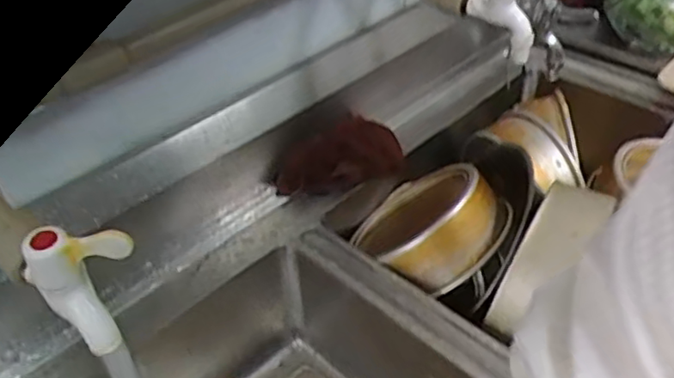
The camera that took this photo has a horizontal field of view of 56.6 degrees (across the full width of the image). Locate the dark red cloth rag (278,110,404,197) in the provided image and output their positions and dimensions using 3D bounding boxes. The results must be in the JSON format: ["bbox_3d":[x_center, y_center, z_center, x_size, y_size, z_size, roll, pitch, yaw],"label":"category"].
[{"bbox_3d":[0.010,-0.044,0.840,0.088,0.059,0.180,30,51,32],"label":"dark red cloth rag"}]

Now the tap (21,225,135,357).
[{"bbox_3d":[-0.148,0.057,0.371,0.050,0.075,0.038,16,45,20],"label":"tap"}]

